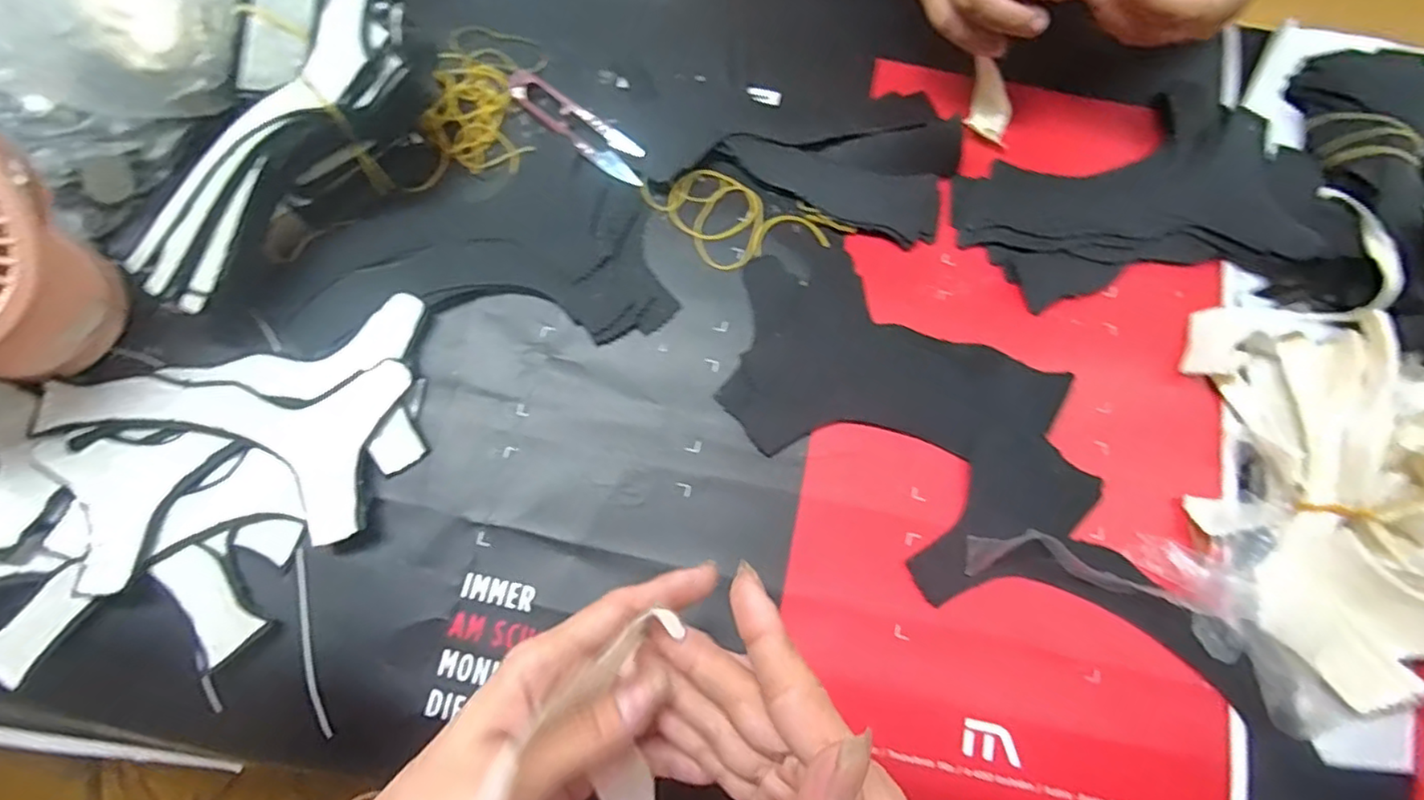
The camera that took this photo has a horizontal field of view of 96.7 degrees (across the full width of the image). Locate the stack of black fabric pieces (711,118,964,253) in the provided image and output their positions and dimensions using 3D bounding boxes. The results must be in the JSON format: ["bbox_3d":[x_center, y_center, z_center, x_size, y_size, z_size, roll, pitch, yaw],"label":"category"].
[{"bbox_3d":[0.076,-0.144,0.377,0.135,0.020,0.067,19,74,5],"label":"stack of black fabric pieces"}]

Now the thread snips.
[{"bbox_3d":[-0.081,-0.167,0.386,0.104,0.007,0.025,40,77,10],"label":"thread snips"}]

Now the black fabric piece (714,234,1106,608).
[{"bbox_3d":[0.099,0.001,0.346,0.219,0.014,0.127,42,77,11],"label":"black fabric piece"}]

